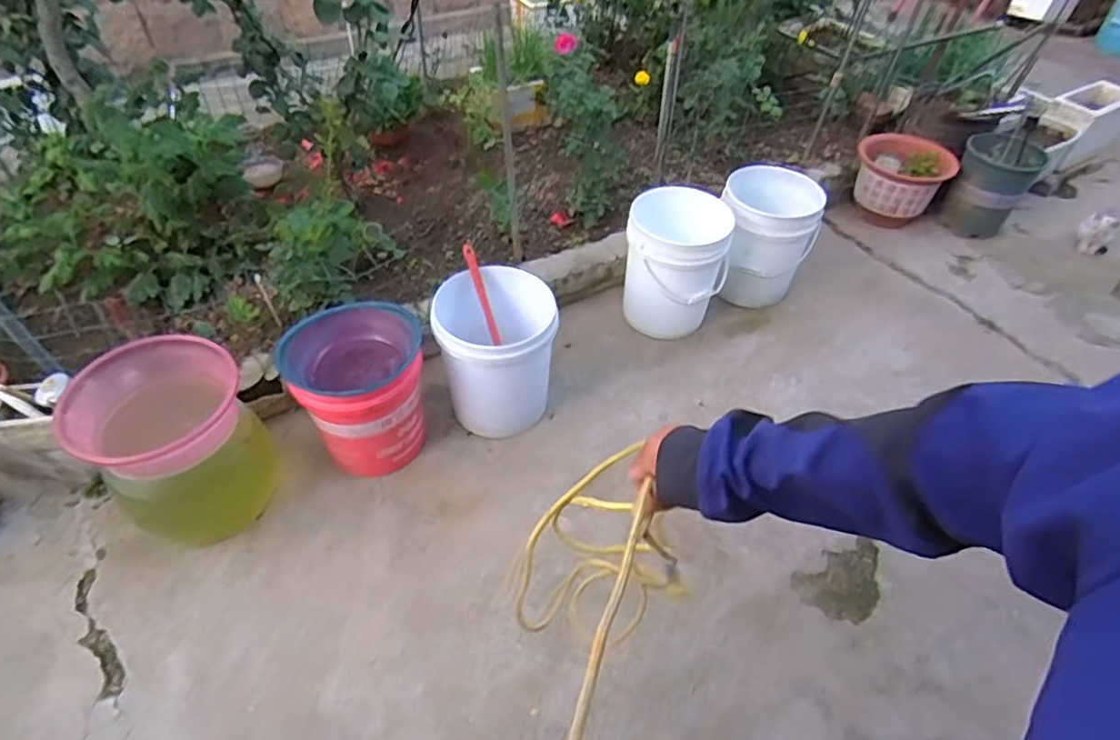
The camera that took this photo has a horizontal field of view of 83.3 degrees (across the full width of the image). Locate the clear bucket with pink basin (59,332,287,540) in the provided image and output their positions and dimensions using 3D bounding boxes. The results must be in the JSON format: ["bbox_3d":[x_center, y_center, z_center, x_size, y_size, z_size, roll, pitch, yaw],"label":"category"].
[{"bbox_3d":[-0.897,0.144,1.474,0.331,0.382,0.407,-34,57,-29],"label":"clear bucket with pink basin"}]

